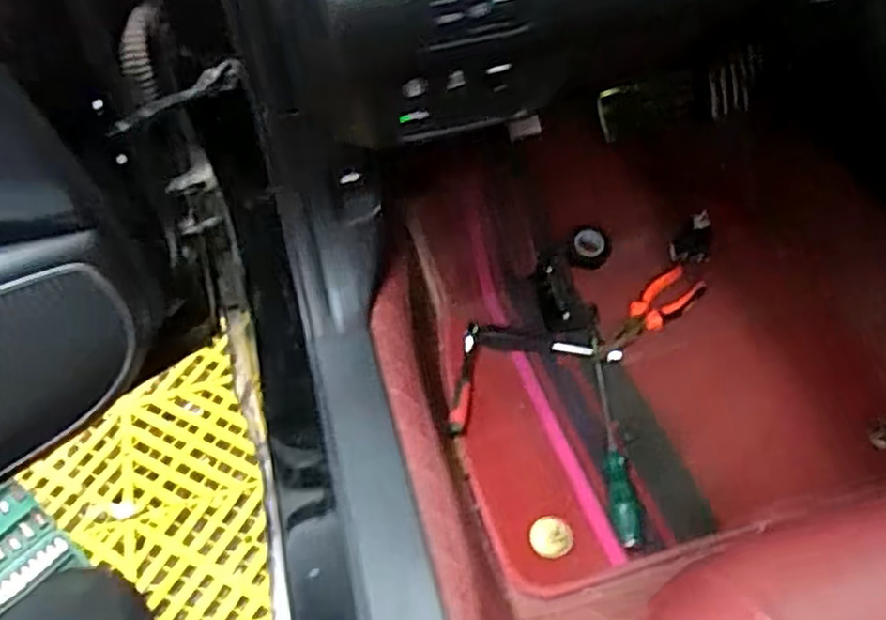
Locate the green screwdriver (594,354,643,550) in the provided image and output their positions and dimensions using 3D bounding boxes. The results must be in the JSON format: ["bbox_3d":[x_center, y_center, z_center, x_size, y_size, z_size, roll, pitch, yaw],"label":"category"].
[{"bbox_3d":[0.183,0.141,0.768,0.033,0.030,0.219,1,50,4],"label":"green screwdriver"}]

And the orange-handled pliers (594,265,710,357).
[{"bbox_3d":[0.240,0.007,0.866,0.155,0.025,0.053,-34,56,-23],"label":"orange-handled pliers"}]

